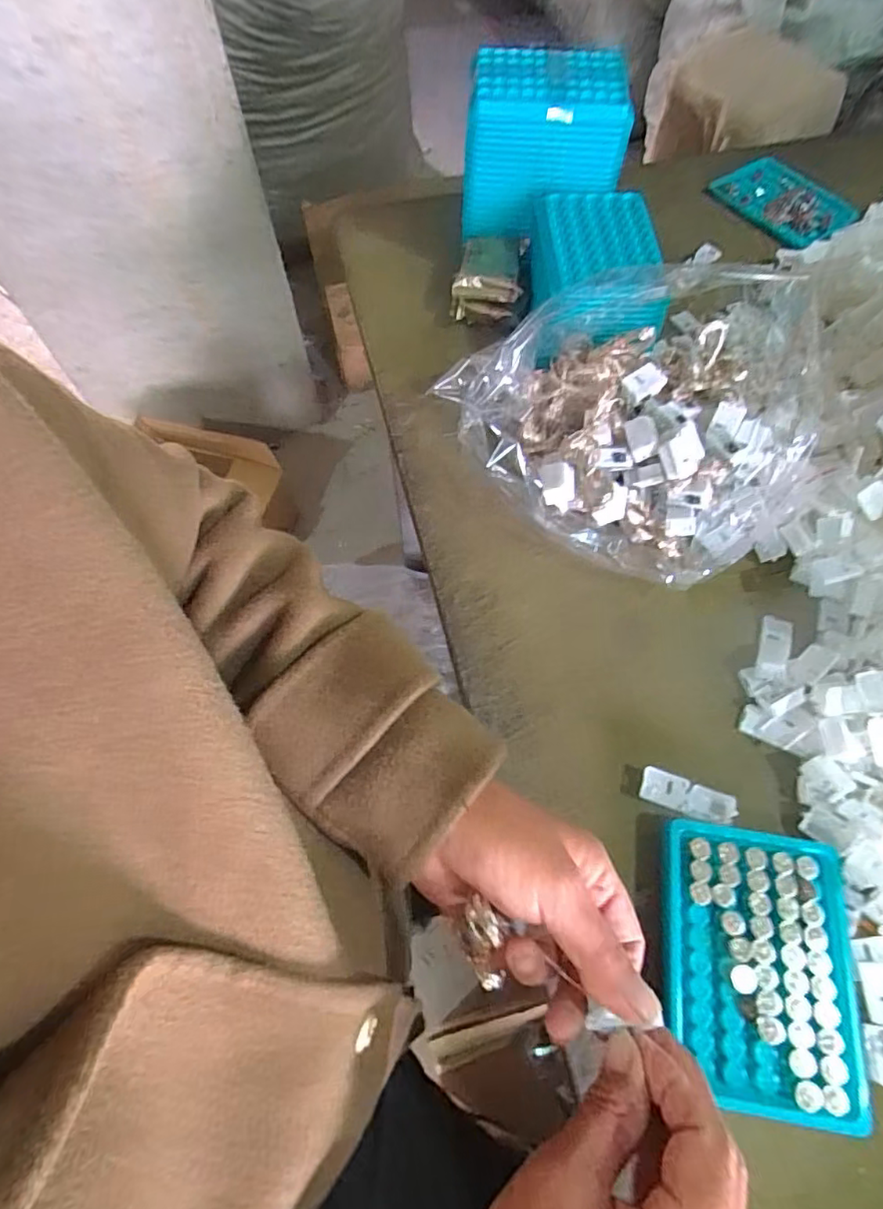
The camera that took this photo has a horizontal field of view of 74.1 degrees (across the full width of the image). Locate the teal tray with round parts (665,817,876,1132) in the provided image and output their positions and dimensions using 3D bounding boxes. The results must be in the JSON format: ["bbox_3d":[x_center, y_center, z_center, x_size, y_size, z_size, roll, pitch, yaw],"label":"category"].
[{"bbox_3d":[0.171,0.192,0.316,0.095,0.021,0.130,7,65,4],"label":"teal tray with round parts"}]

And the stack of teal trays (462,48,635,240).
[{"bbox_3d":[0.086,-0.385,0.495,0.128,0.110,0.062,5,65,3],"label":"stack of teal trays"}]

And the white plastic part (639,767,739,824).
[{"bbox_3d":[0.149,0.118,0.358,0.056,0.013,0.019,17,66,9],"label":"white plastic part"}]

